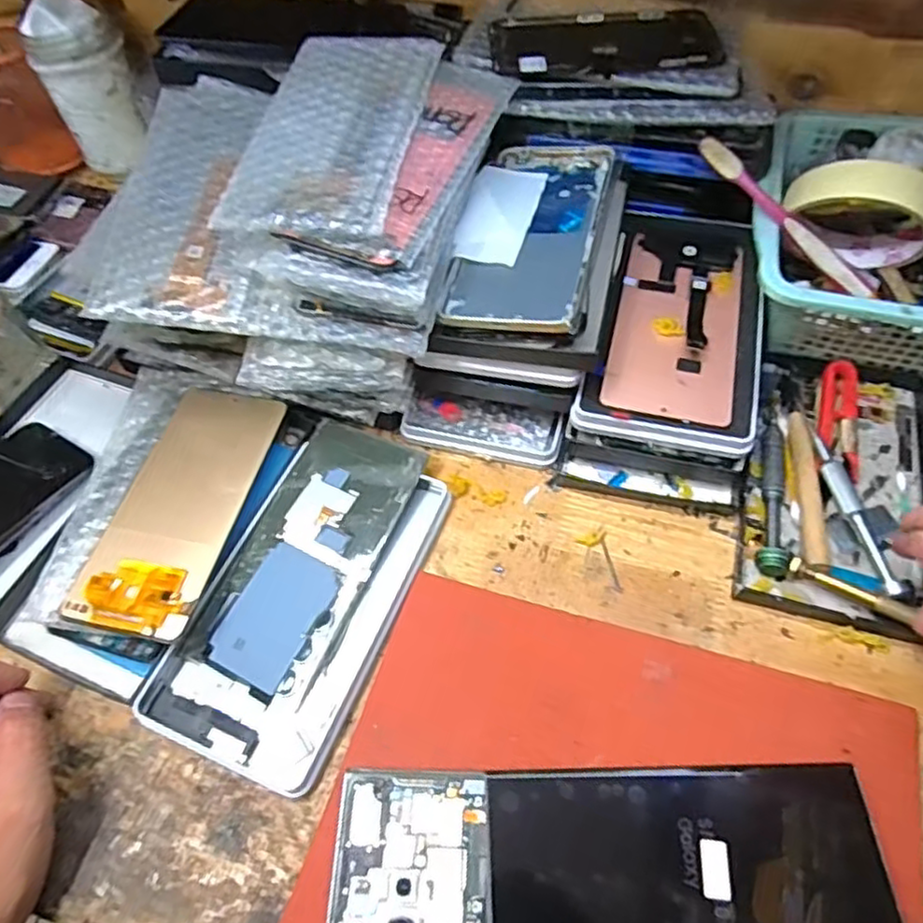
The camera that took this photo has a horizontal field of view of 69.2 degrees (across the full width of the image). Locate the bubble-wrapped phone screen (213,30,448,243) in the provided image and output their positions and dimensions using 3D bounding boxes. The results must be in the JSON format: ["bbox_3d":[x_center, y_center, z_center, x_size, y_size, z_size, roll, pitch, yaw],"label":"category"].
[{"bbox_3d":[-0.068,-0.182,0.370,0.085,0.020,0.170,6,60,8],"label":"bubble-wrapped phone screen"}]

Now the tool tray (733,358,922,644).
[{"bbox_3d":[0.254,0.019,0.368,0.176,0.026,0.171,13,59,13],"label":"tool tray"}]

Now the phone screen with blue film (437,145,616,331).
[{"bbox_3d":[0.043,-0.142,0.400,0.075,0.012,0.169,11,61,11],"label":"phone screen with blue film"}]

